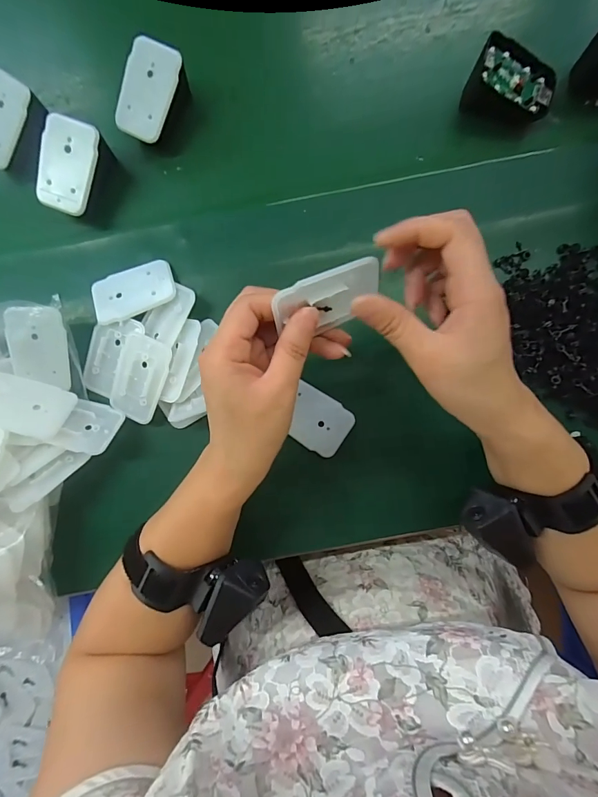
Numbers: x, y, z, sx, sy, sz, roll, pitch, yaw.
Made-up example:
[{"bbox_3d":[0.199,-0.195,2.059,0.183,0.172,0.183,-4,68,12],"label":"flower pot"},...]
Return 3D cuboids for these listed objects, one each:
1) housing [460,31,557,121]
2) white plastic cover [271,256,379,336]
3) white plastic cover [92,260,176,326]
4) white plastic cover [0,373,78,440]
[{"bbox_3d":[0.176,-0.257,0.326,0.067,0.048,0.038,22,88,3],"label":"housing"},{"bbox_3d":[0.019,-0.059,0.236,0.067,0.037,0.007,-23,46,-10],"label":"white plastic cover"},{"bbox_3d":[-0.138,-0.089,0.325,0.068,0.007,0.041,-22,87,1],"label":"white plastic cover"},{"bbox_3d":[-0.213,0.005,0.299,0.067,0.006,0.041,20,71,-13],"label":"white plastic cover"}]

